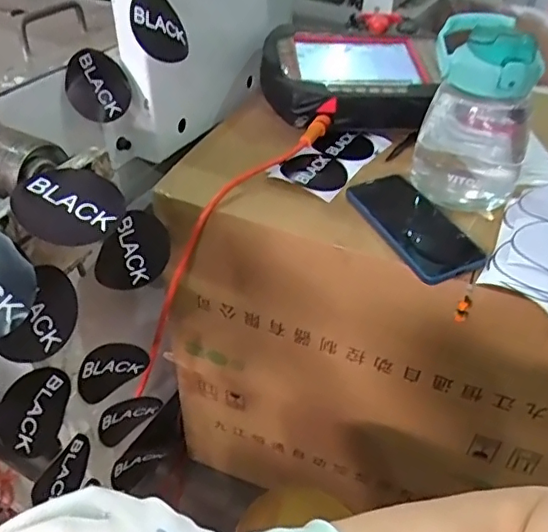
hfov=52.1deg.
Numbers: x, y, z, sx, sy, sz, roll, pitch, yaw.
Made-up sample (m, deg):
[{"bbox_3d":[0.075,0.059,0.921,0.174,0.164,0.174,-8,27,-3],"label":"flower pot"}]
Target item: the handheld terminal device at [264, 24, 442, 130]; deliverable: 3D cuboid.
[{"bbox_3d":[0.107,-0.272,0.799,0.239,0.078,0.238,5,41,4],"label":"handheld terminal device"}]

